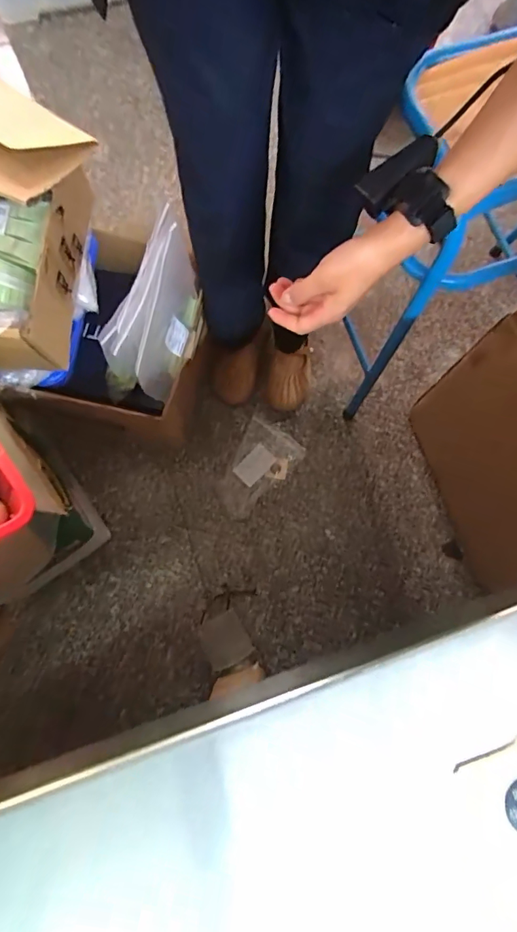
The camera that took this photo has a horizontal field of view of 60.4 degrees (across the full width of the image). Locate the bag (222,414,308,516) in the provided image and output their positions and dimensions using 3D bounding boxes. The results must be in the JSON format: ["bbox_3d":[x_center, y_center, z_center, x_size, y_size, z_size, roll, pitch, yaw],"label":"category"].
[{"bbox_3d":[-0.007,0.009,0.913,0.120,0.029,0.195,32,78,5],"label":"bag"}]

